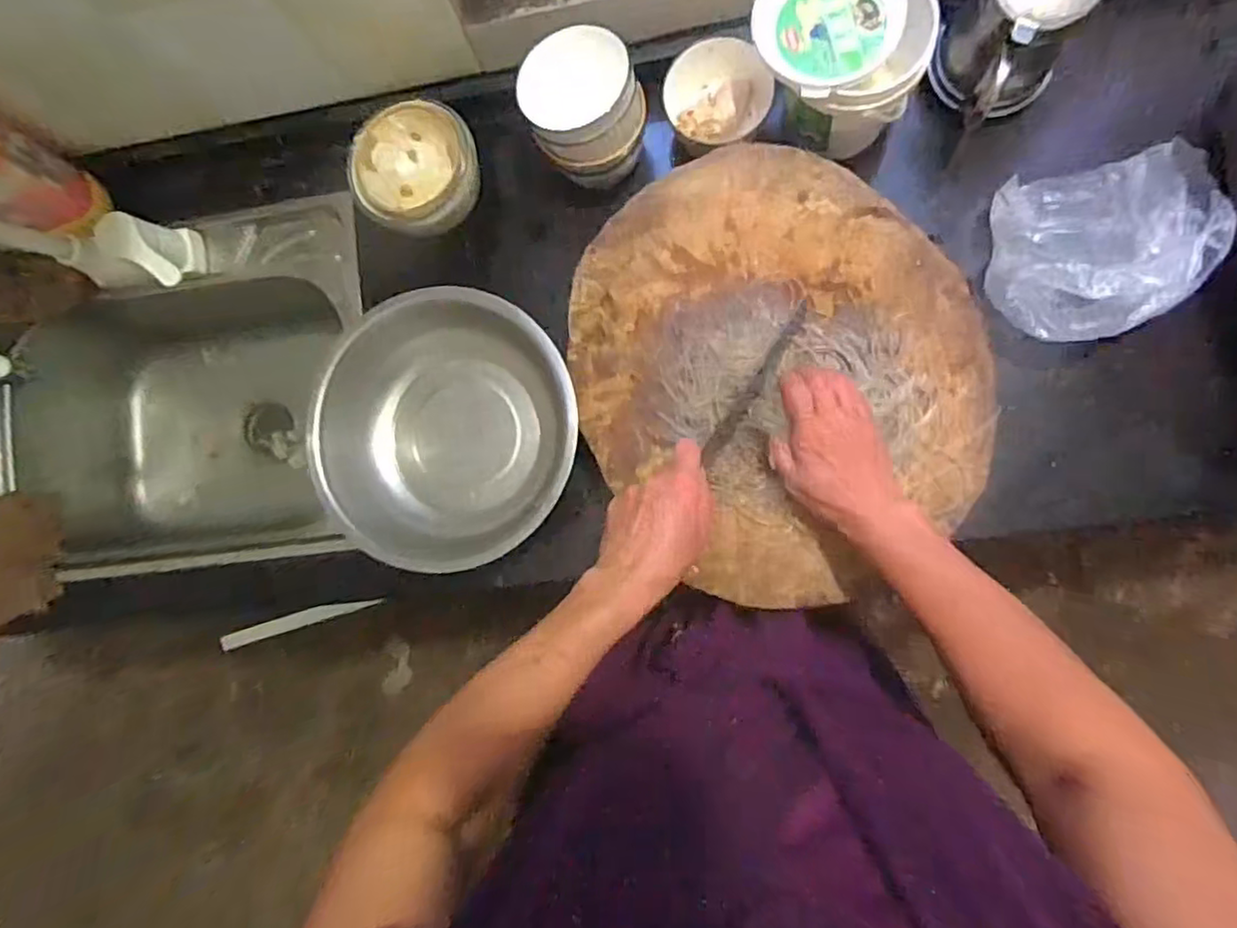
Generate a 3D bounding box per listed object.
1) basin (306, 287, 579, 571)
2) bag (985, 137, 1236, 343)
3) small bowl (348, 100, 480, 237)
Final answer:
[{"bbox_3d":[-0.176,-0.032,0.691,0.273,0.090,0.265,-1,86,8],"label":"basin"},{"bbox_3d":[0.451,-0.202,0.591,0.196,0.071,0.166,-7,85,8],"label":"bag"},{"bbox_3d":[-0.213,-0.309,0.697,0.128,0.091,0.130,-1,86,8],"label":"small bowl"}]

